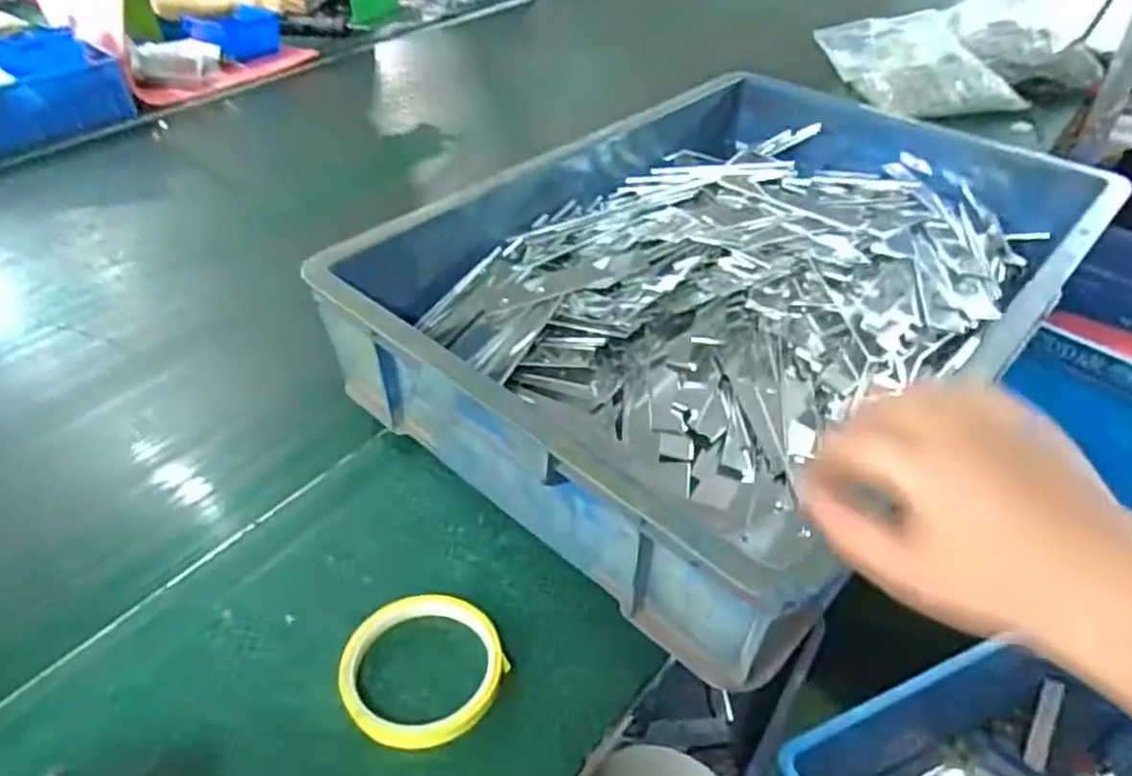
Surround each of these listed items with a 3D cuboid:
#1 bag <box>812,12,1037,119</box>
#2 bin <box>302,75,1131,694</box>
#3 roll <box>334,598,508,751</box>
[{"bbox_3d":[0.551,-0.507,1.150,0.202,0.076,0.289,-10,42,-9],"label":"bag"},{"bbox_3d":[0.153,-0.092,0.635,0.413,0.129,0.605,31,51,32],"label":"bin"},{"bbox_3d":[-0.084,0.165,0.434,0.089,0.023,0.091,-1,41,1],"label":"roll"}]

